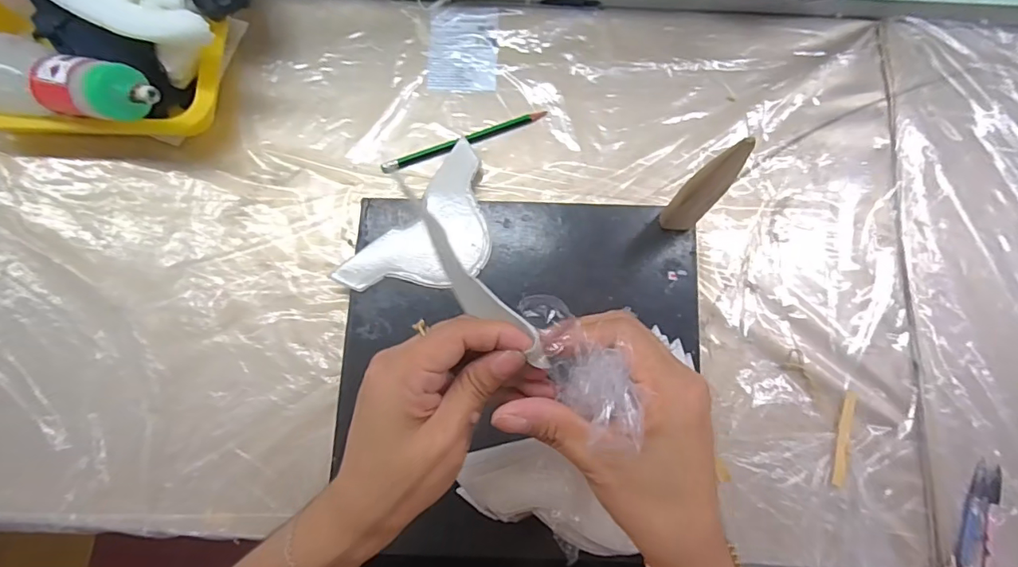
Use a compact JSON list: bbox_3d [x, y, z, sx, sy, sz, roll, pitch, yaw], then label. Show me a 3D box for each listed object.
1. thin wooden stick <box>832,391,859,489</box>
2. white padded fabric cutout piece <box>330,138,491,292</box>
[{"bbox_3d":[0.291,0.134,0.435,0.009,0.004,0.081,17,79,4],"label":"thin wooden stick"},{"bbox_3d":[-0.064,-0.042,0.452,0.095,0.013,0.166,39,80,10],"label":"white padded fabric cutout piece"}]

